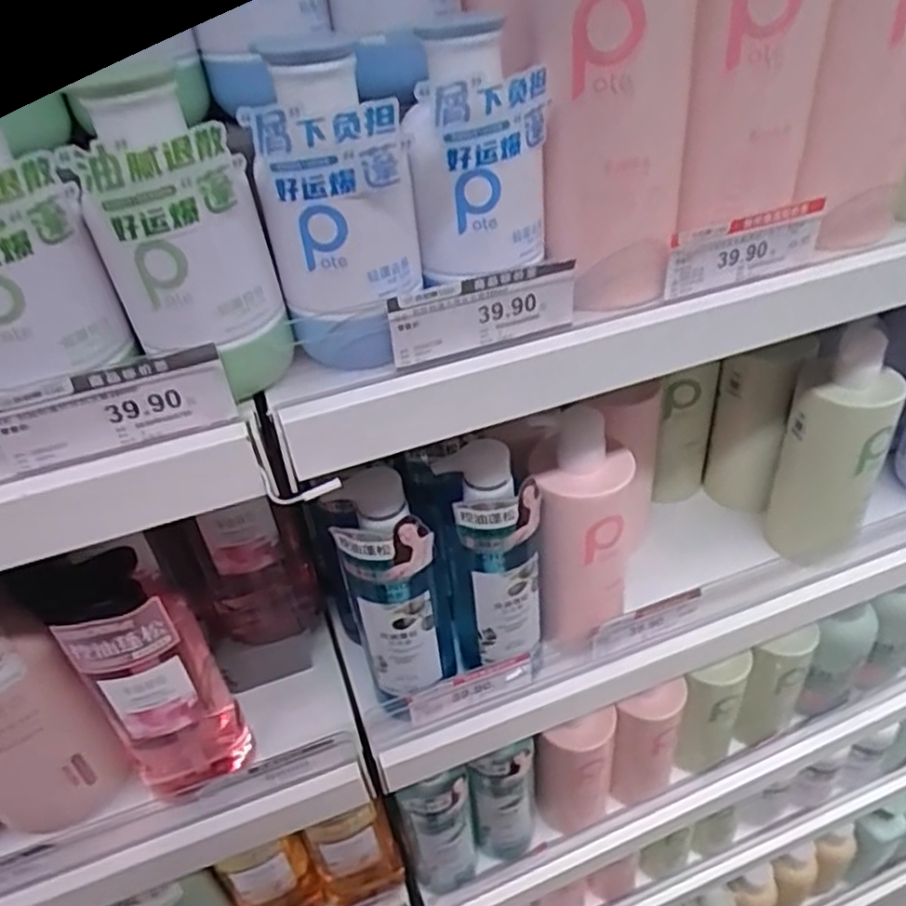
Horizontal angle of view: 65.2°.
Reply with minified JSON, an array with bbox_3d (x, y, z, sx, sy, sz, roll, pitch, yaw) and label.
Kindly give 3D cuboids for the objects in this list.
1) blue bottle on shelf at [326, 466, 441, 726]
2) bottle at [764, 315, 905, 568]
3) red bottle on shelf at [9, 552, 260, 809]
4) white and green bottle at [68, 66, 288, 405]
[{"bbox_3d":[-0.042,0.099,0.506,0.062,0.176,0.064,-23,42,-20],"label":"blue bottle on shelf"},{"bbox_3d":[0.333,0.005,0.619,0.084,0.225,0.076,16,44,25],"label":"bottle"},{"bbox_3d":[-0.207,0.155,0.490,0.077,0.213,0.077,-30,45,-27],"label":"red bottle on shelf"},{"bbox_3d":[-0.122,-0.095,0.321,0.065,0.131,0.070,-22,42,-19],"label":"white and green bottle"}]

